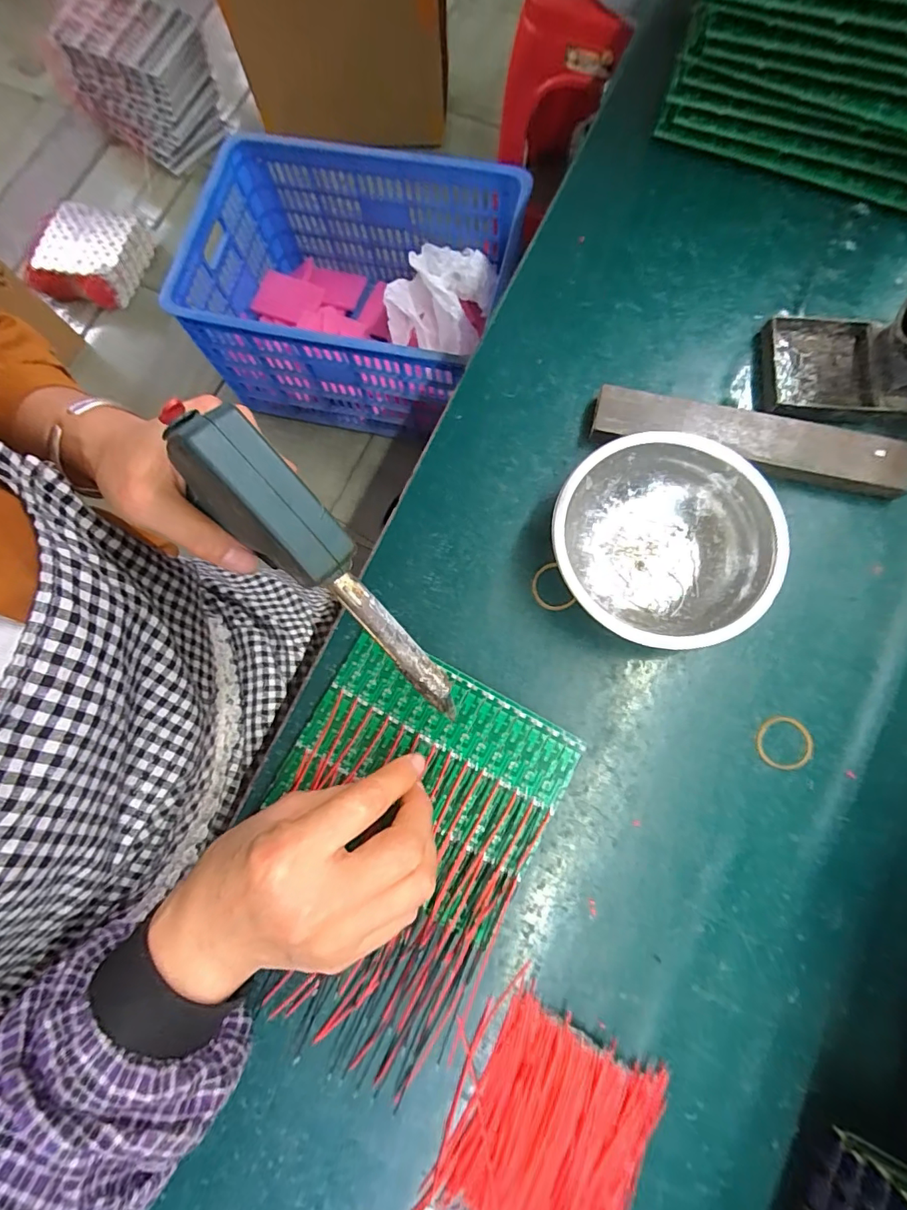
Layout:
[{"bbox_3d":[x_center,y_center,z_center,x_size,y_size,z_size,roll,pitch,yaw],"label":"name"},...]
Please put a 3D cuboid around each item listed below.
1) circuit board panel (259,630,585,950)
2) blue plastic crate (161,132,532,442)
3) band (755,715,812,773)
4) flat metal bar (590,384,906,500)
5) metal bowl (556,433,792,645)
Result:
[{"bbox_3d":[-0.018,0.100,0.288,0.147,0.004,0.123,29,81,6],"label":"circuit board panel"},{"bbox_3d":[-0.194,-0.613,0.984,0.603,0.259,0.396,9,78,5],"label":"blue plastic crate"},{"bbox_3d":[0.197,0.082,0.291,0.032,0.004,0.031,9,78,5],"label":"band"},{"bbox_3d":[0.192,-0.108,0.321,0.198,0.012,0.036,13,81,5],"label":"flat metal bar"},{"bbox_3d":[0.124,-0.037,0.301,0.125,0.045,0.123,-1,77,3],"label":"metal bowl"}]

